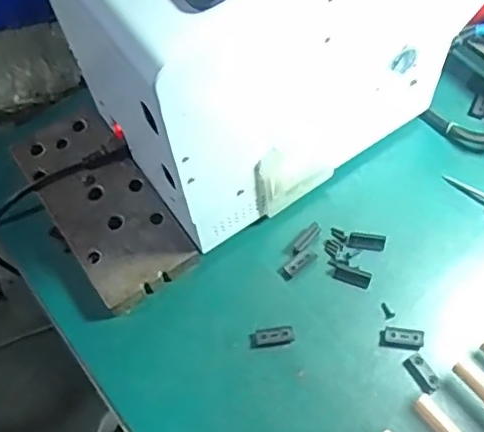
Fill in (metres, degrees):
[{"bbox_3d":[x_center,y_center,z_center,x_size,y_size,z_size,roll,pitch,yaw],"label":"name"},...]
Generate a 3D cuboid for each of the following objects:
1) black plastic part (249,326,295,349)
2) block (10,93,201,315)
[{"bbox_3d":[0.028,0.115,0.583,0.042,0.004,0.017,-10,63,-1],"label":"black plastic part"},{"bbox_3d":[-0.153,-0.019,0.652,0.105,0.039,0.248,-32,65,-12],"label":"block"}]

